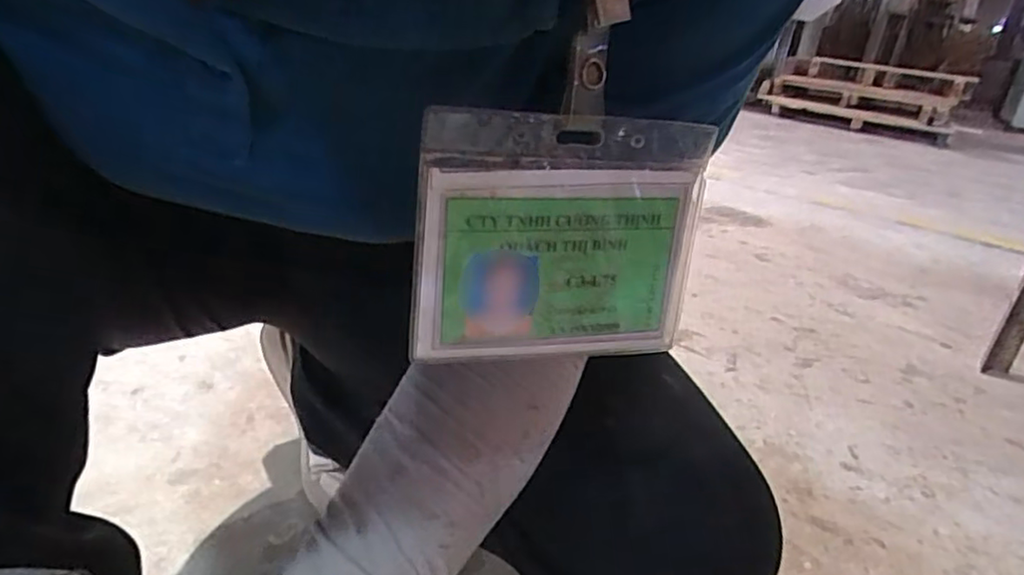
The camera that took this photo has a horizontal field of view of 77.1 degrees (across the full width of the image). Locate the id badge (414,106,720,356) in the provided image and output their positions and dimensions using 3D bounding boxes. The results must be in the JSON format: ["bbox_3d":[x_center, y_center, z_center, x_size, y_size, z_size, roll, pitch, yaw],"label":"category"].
[{"bbox_3d":[0.018,-0.015,0.216,0.100,0.081,0.006,-1,21,-19],"label":"id badge"}]

